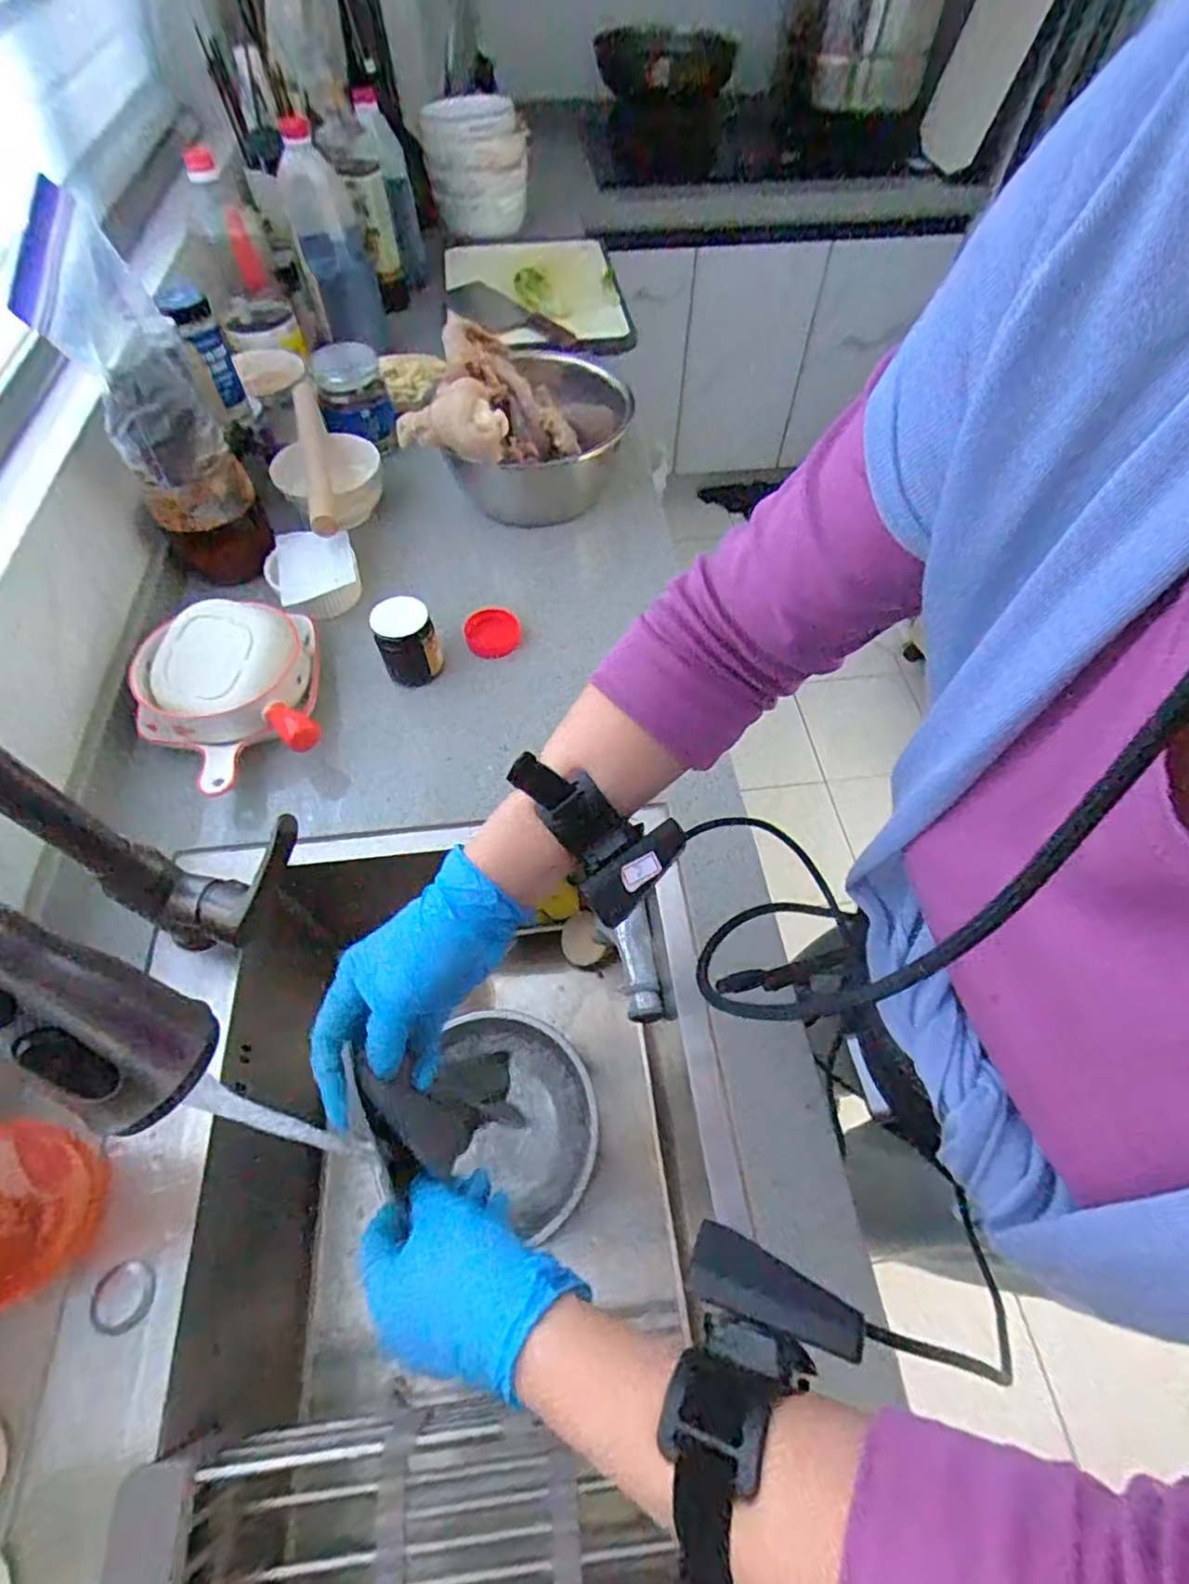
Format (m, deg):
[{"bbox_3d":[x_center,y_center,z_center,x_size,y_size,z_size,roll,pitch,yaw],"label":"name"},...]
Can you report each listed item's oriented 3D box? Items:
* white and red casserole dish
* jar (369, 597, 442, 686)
[{"bbox_3d":[-0.348,-0.096,0.621,0.180,0.090,0.180,-19,61,-12],"label":"white and red casserole dish"},{"bbox_3d":[-0.188,-0.151,0.662,0.055,0.082,0.048,-11,60,-7],"label":"jar"}]

